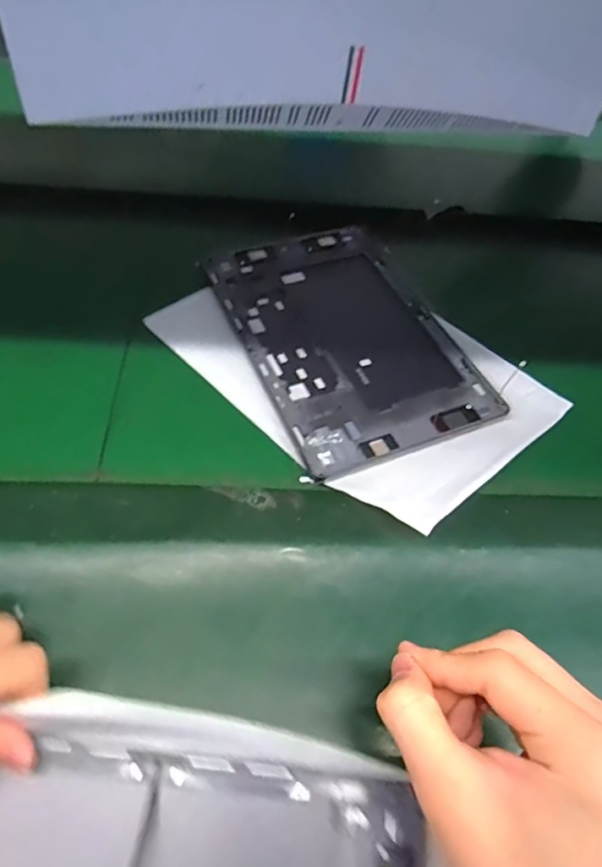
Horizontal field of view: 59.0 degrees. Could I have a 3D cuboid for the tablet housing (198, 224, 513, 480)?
[{"bbox_3d":[0.036,-0.085,0.445,0.165,0.005,0.250,-19,59,-16],"label":"tablet housing"}]

